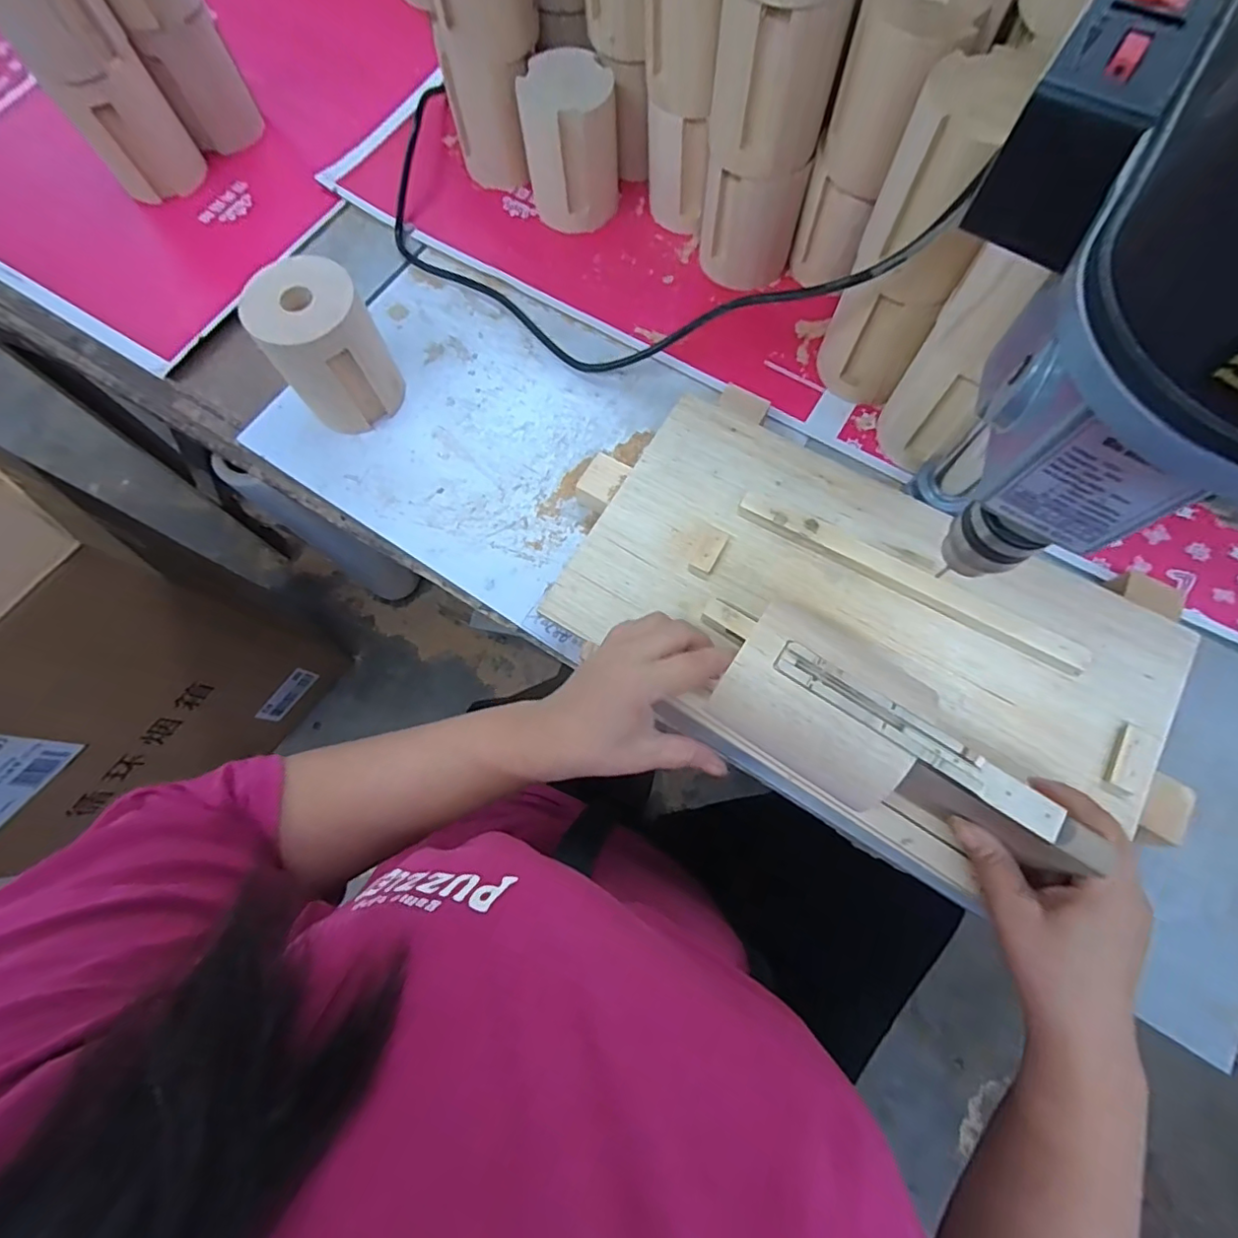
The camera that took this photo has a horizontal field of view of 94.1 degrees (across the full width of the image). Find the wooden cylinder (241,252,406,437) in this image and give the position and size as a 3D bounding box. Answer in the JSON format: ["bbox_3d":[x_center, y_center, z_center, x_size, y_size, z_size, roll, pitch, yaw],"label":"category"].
[{"bbox_3d":[-0.219,-0.202,0.437,0.073,0.102,0.064,-42,76,-12],"label":"wooden cylinder"}]

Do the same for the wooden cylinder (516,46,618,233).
[{"bbox_3d":[-0.042,-0.415,0.509,0.077,0.107,0.075,-6,71,-1],"label":"wooden cylinder"}]

